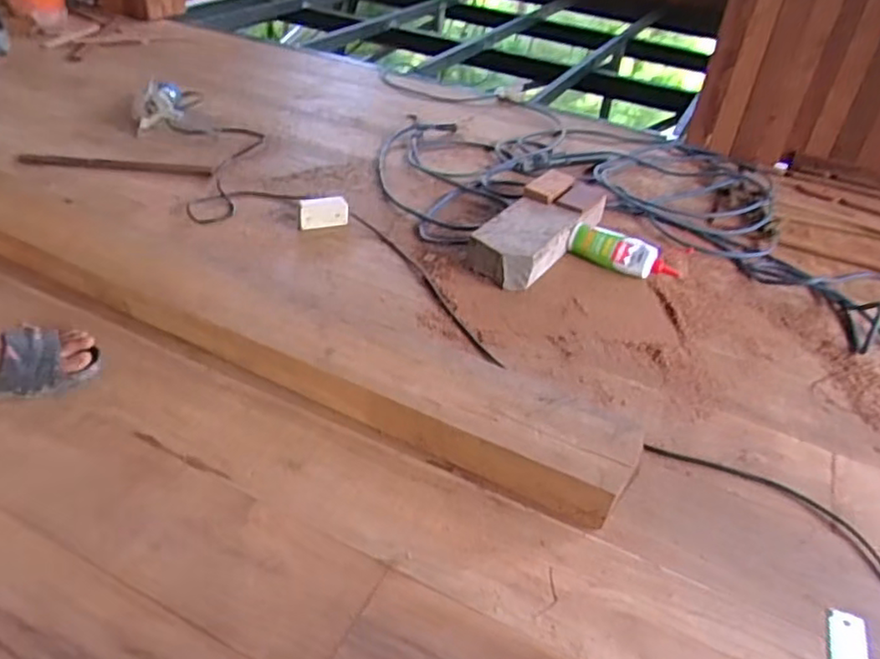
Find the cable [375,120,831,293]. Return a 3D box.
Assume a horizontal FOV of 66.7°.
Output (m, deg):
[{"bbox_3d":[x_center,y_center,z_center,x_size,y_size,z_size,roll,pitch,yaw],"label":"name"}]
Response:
[{"bbox_3d":[0.331,-0.372,1.678,0.985,0.084,0.727,8,39,1],"label":"cable"}]

